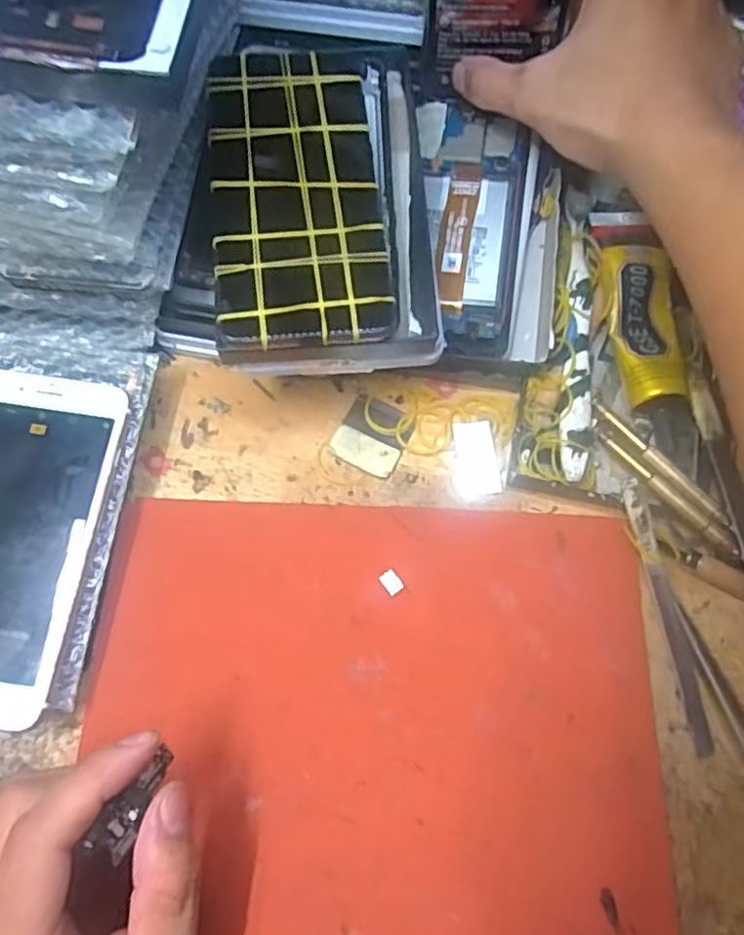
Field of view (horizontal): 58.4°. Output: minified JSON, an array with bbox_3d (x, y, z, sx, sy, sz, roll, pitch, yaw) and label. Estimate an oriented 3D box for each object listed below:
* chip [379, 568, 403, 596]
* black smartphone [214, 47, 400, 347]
[{"bbox_3d":[0.009,0.055,0.318,0.009,0.004,0.011,-35,74,-15],"label":"chip"},{"bbox_3d":[-0.035,-0.127,0.306,0.075,0.016,0.153,-7,70,-4],"label":"black smartphone"}]

